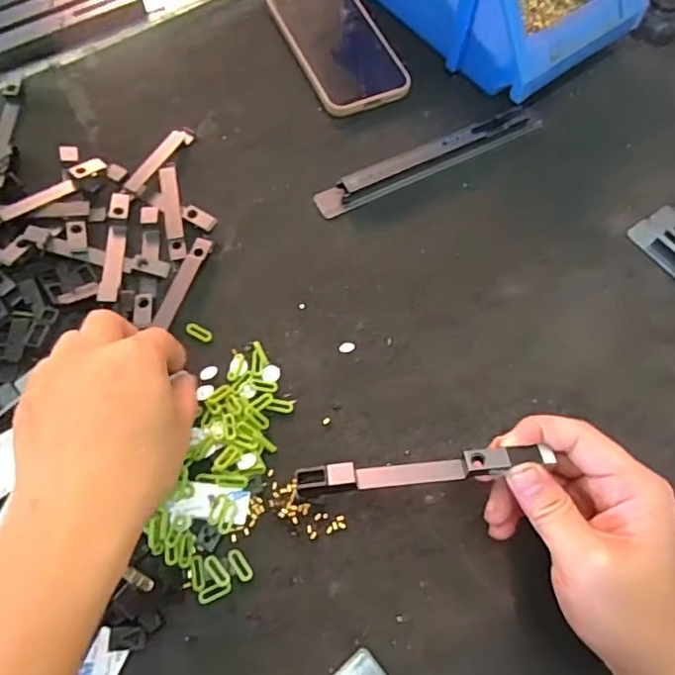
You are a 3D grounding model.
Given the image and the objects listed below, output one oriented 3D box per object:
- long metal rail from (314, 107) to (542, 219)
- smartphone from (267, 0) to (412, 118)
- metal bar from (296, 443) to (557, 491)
[{"bbox_3d":[0.077,-0.144,0.452,0.201,0.016,0.028,-23,69,-10],"label":"long metal rail"},{"bbox_3d":[-0.001,-0.270,0.502,0.080,0.009,0.162,-22,69,-9],"label":"smartphone"},{"bbox_3d":[0.047,0.073,0.308,0.136,0.012,0.014,-5,67,-1],"label":"metal bar"}]

